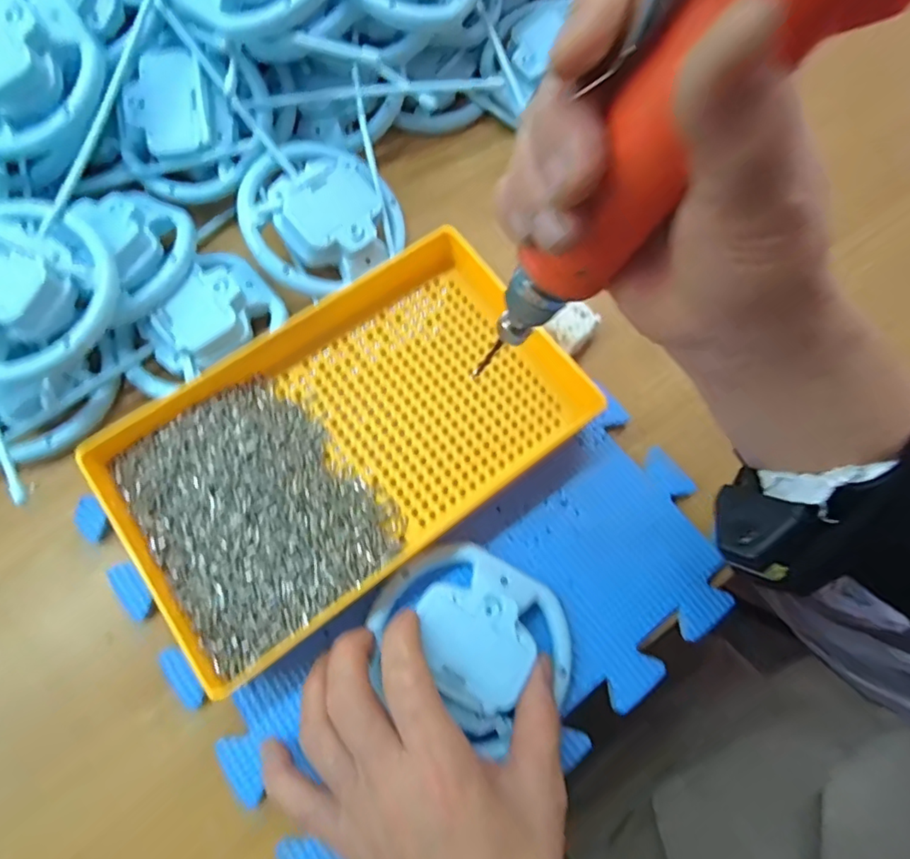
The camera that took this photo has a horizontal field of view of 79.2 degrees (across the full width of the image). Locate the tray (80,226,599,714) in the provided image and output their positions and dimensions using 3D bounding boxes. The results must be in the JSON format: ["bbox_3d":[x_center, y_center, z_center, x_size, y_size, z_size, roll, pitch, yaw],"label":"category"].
[{"bbox_3d":[-0.056,-0.005,0.313,0.254,0.033,0.159,-36,76,-13],"label":"tray"}]

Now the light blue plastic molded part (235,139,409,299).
[{"bbox_3d":[-0.087,-0.140,0.354,0.098,0.037,0.091,1,71,-2],"label":"light blue plastic molded part"}]

